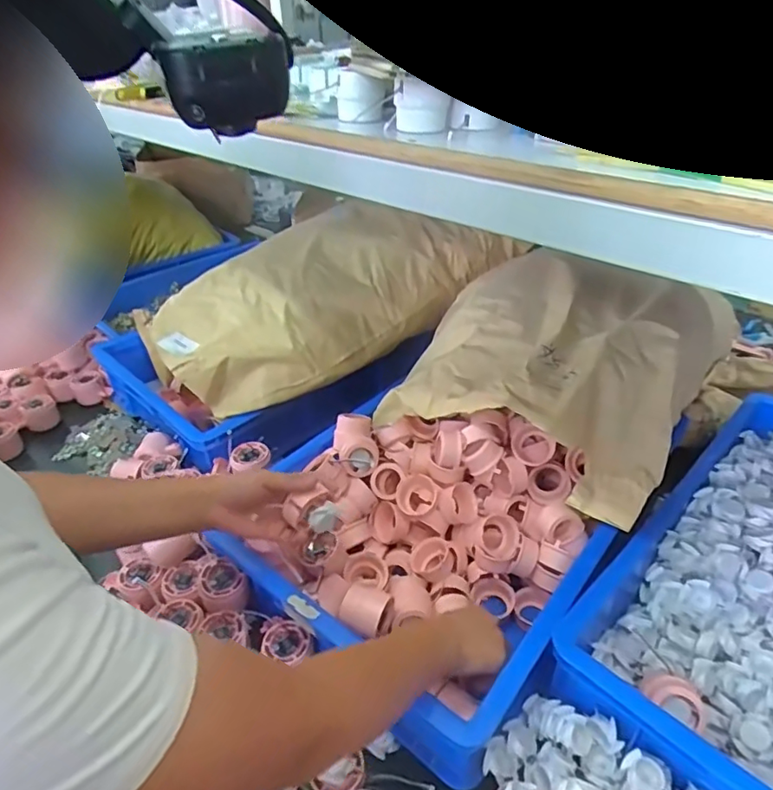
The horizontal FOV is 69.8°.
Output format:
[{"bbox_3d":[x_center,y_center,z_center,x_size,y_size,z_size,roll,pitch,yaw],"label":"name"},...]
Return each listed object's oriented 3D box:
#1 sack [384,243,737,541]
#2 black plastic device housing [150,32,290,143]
[{"bbox_3d":[0.238,-0.054,0.804,0.387,0.166,0.347,24,43,32],"label":"sack"},{"bbox_3d":[-0.063,-0.125,0.224,0.048,0.034,0.031,-14,37,-16],"label":"black plastic device housing"}]

